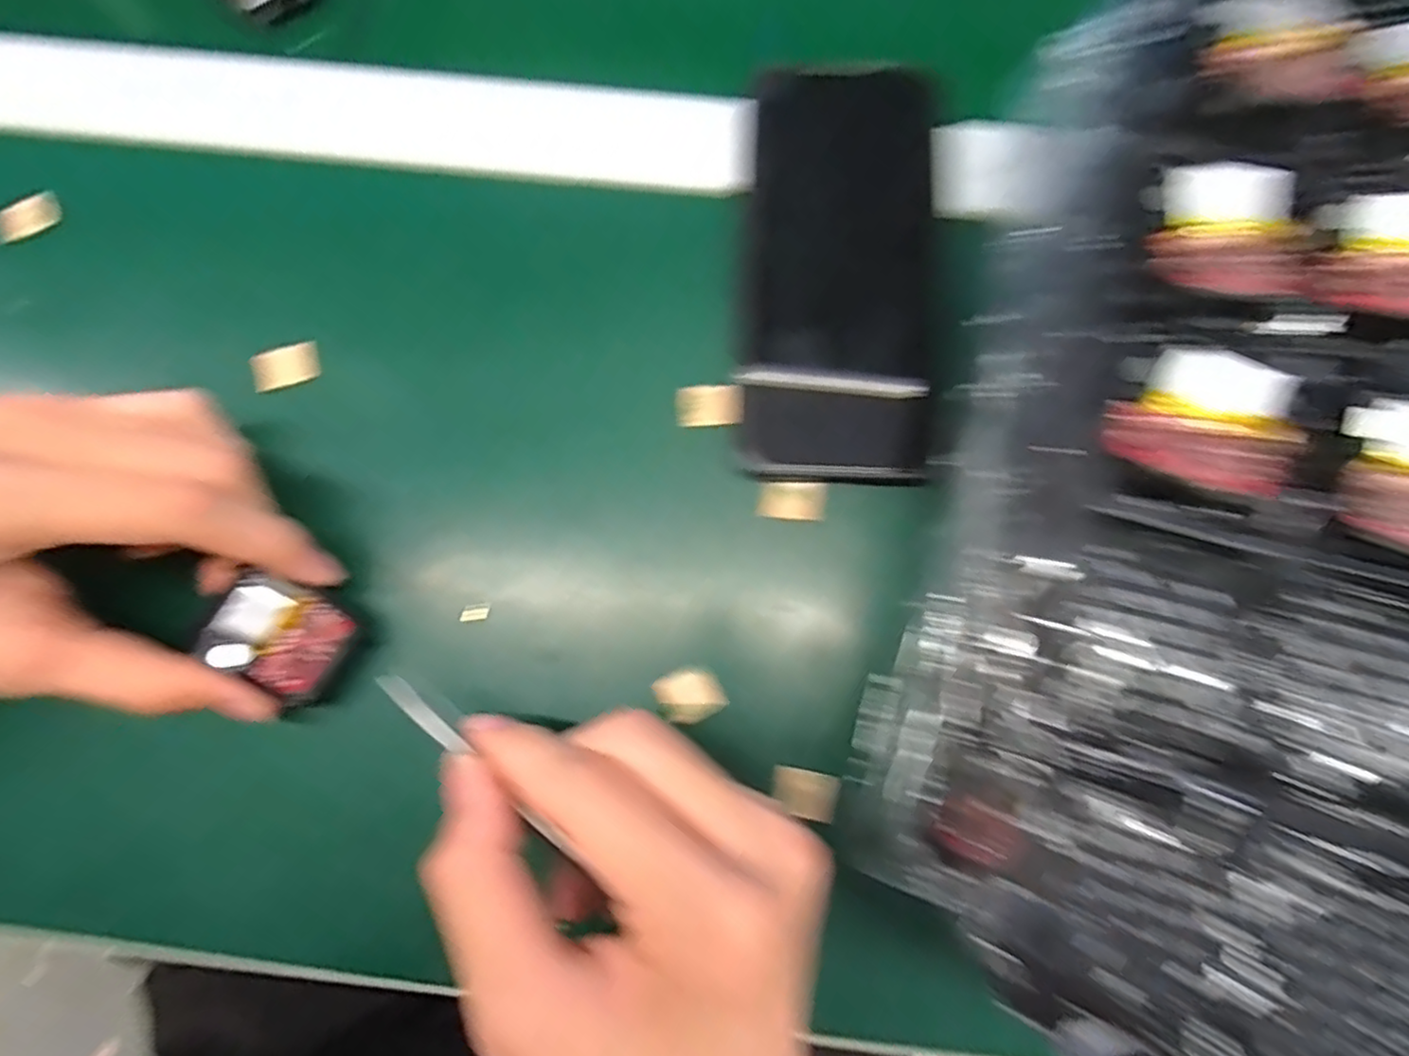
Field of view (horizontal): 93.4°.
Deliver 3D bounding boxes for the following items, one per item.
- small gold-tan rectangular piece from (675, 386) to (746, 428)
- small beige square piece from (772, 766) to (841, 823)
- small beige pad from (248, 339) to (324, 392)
[{"bbox_3d":[0.002,-0.046,0.248,0.027,0.004,0.014,-1,89,14],"label":"small gold-tan rectangular piece"},{"bbox_3d":[0.034,0.091,0.226,0.022,0.004,0.014,11,80,3],"label":"small beige square piece"},{"bbox_3d":[-0.160,-0.062,0.253,0.024,0.005,0.015,-19,79,-2],"label":"small beige pad"}]

